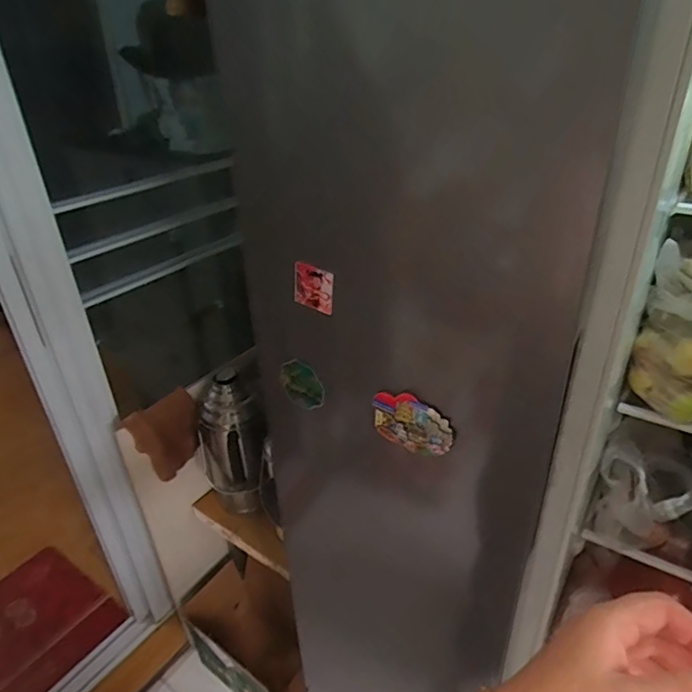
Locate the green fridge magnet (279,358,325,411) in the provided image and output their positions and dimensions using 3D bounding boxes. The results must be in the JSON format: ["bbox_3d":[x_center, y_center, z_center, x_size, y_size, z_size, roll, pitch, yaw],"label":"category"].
[{"bbox_3d":[-0.058,0.053,0.688,0.066,0.063,0.012,22,31,21],"label":"green fridge magnet"}]

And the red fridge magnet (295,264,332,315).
[{"bbox_3d":[-0.037,-0.064,0.597,0.048,0.057,0.009,19,41,16],"label":"red fridge magnet"}]

